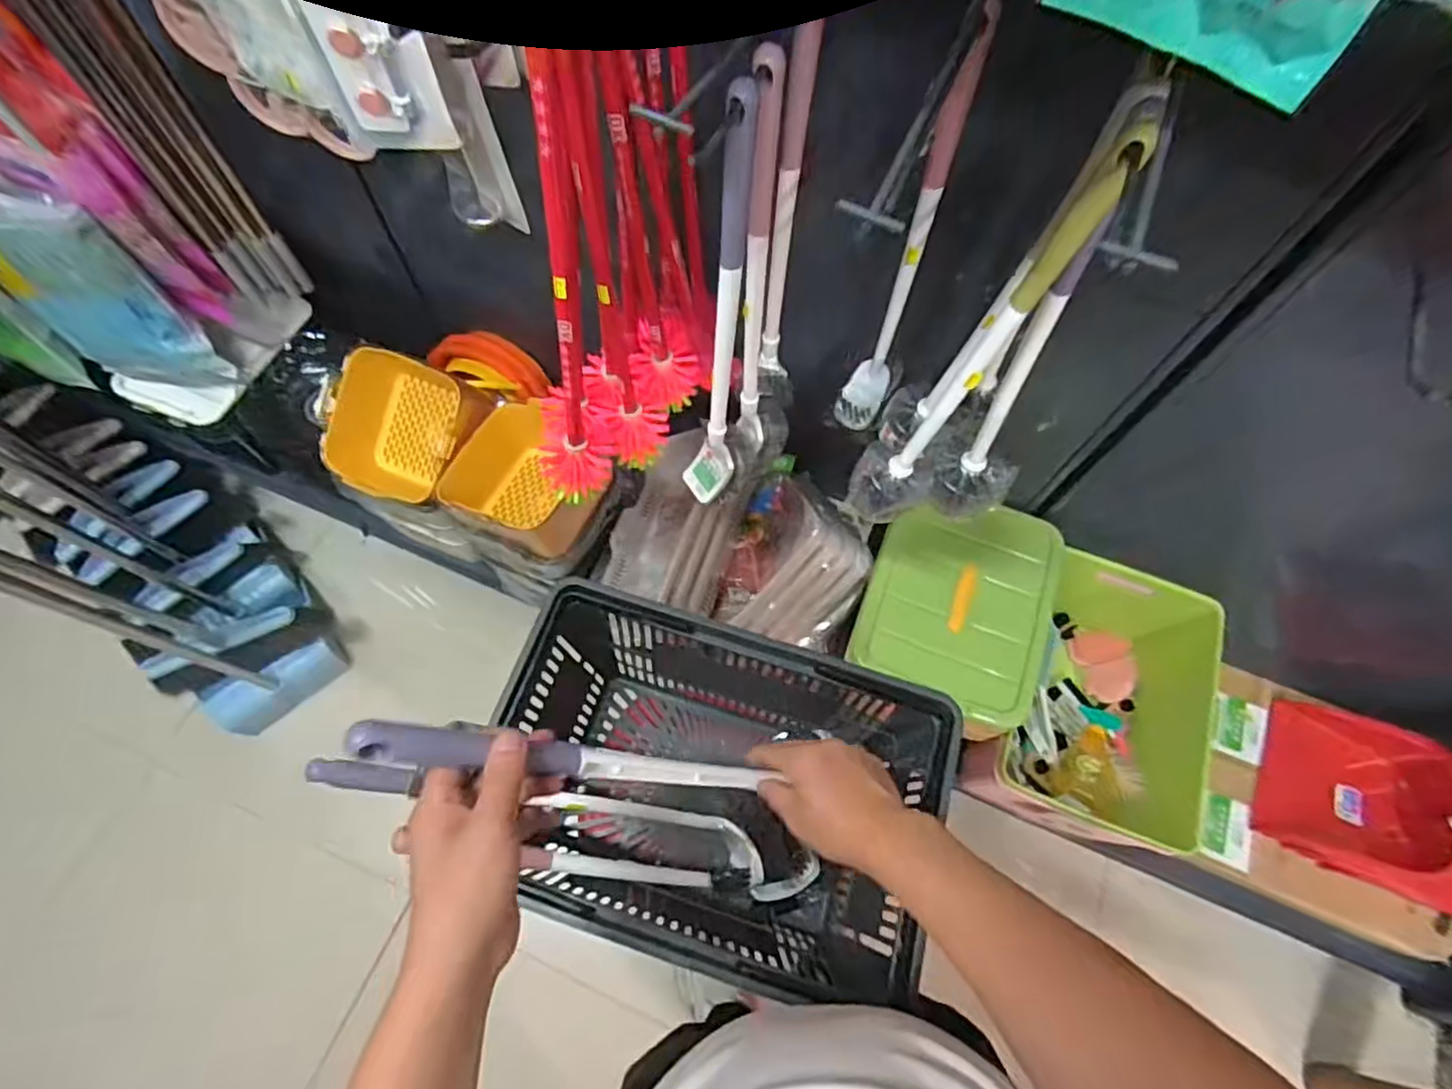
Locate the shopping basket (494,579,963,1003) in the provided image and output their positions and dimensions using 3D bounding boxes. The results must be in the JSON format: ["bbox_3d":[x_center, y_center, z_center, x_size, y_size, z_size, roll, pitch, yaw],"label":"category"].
[{"bbox_3d":[-0.019,0.291,0.803,0.465,0.269,0.320,17,66,5],"label":"shopping basket"}]

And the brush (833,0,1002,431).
[{"bbox_3d":[0.186,-0.280,0.694,0.050,0.463,0.088,23,67,8],"label":"brush"}]

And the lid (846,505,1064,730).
[{"bbox_3d":[0.375,0.089,1.056,0.287,0.046,0.325,20,74,6],"label":"lid"}]

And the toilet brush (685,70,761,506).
[{"bbox_3d":[-0.013,-0.192,0.687,0.056,0.522,0.050,-2,66,-3],"label":"toilet brush"}]

